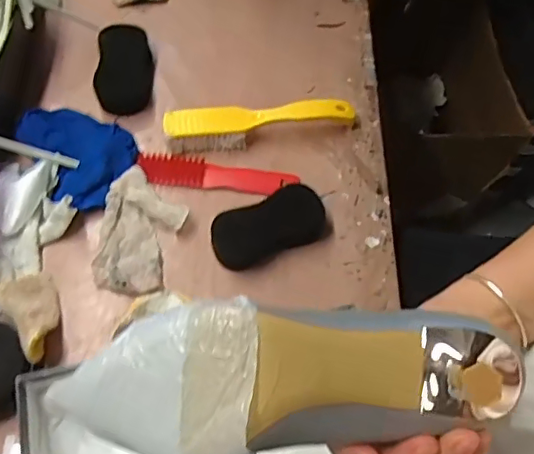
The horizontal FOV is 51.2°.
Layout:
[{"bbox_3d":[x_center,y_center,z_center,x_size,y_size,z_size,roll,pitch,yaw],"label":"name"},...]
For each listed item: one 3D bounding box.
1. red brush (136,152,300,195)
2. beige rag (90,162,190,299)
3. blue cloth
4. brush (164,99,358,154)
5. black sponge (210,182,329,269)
[{"bbox_3d":[-0.060,-0.062,0.656,0.184,0.012,0.039,7,63,2],"label":"red brush"},{"bbox_3d":[-0.140,0.003,0.611,0.087,0.016,0.139,8,63,2],"label":"beige rag"},{"bbox_3d":[-0.226,-0.091,0.648,0.140,0.027,0.114,32,66,14],"label":"blue cloth"},{"bbox_3d":[-0.007,-0.123,0.668,0.227,0.043,0.044,-5,63,-4],"label":"brush"},{"bbox_3d":[0.002,-0.001,0.615,0.128,0.029,0.060,-21,66,-12],"label":"black sponge"}]

